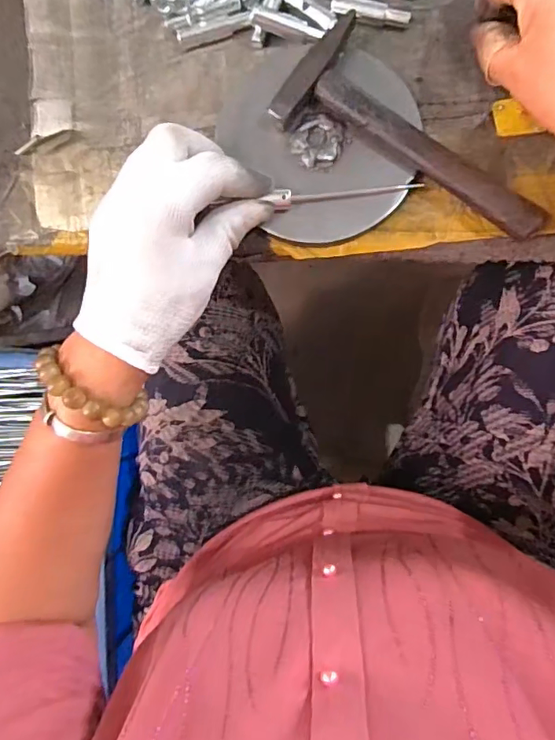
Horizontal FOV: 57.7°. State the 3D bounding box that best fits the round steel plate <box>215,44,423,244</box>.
[{"bbox_3d":[0.030,-0.149,0.321,0.115,0.015,0.129,-28,87,4],"label":"round steel plate"}]

